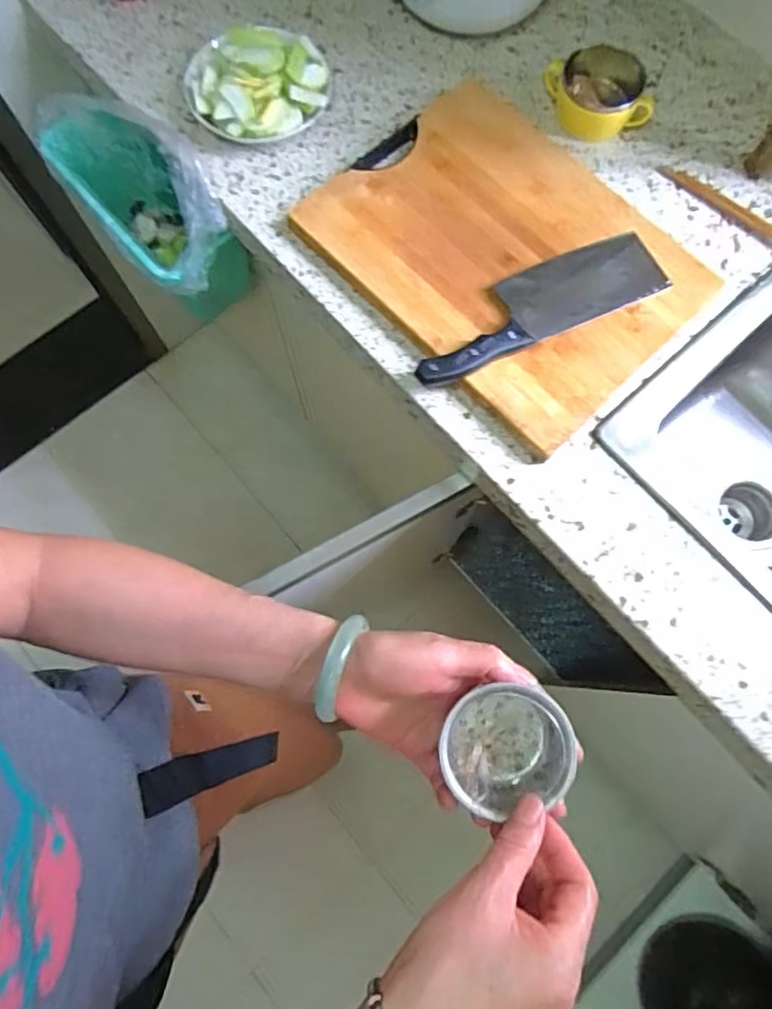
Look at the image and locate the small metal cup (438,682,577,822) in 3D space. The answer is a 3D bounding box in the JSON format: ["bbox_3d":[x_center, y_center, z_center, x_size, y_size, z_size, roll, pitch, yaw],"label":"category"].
[{"bbox_3d":[0.069,0.142,0.354,0.072,0.041,0.065,-12,75,-4],"label":"small metal cup"}]

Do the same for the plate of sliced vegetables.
[{"bbox_3d":[-0.151,-0.497,0.711,0.167,0.054,0.147,-20,76,-6],"label":"plate of sliced vegetables"}]

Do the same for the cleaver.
[{"bbox_3d":[0.157,-0.212,0.633,0.290,0.022,0.083,-25,76,-7],"label":"cleaver"}]

